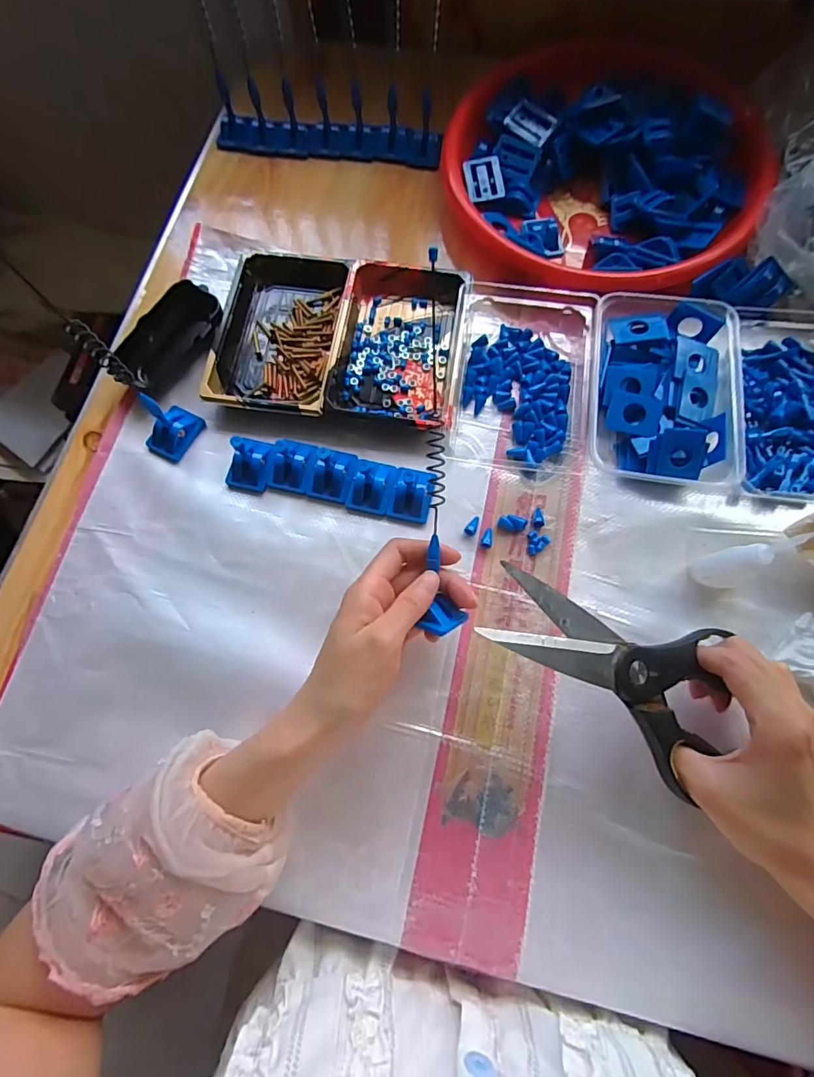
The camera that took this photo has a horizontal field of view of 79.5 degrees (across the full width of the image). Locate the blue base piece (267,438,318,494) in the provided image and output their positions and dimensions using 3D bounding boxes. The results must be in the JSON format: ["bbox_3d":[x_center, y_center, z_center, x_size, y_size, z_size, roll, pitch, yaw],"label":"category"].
[{"bbox_3d":[-0.095,-0.060,0.404,0.035,0.020,0.037,11,73,5],"label":"blue base piece"}]

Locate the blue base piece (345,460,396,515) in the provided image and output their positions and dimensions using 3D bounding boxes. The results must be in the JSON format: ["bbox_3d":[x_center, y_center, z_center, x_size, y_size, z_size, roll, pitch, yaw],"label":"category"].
[{"bbox_3d":[-0.029,-0.044,0.396,0.033,0.018,0.041,15,73,6],"label":"blue base piece"}]

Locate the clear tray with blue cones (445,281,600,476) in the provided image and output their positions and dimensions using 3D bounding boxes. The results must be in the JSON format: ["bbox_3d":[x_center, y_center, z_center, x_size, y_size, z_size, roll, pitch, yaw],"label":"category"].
[{"bbox_3d":[0.101,-0.150,0.419,0.110,0.032,0.184,9,73,5],"label":"clear tray with blue cones"}]

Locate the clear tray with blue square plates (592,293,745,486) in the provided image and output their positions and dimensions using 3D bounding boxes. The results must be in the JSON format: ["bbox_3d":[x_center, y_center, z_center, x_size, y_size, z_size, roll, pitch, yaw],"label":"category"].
[{"bbox_3d":[0.206,-0.122,0.400,0.110,0.037,0.153,8,73,5],"label":"clear tray with blue square plates"}]

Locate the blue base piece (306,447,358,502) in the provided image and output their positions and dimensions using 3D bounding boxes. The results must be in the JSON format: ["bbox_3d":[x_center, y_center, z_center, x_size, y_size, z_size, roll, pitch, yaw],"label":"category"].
[{"bbox_3d":[-0.061,-0.054,0.399,0.034,0.022,0.040,13,73,6],"label":"blue base piece"}]

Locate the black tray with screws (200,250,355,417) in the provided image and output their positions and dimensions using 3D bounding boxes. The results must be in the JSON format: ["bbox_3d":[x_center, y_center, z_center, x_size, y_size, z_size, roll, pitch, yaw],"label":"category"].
[{"bbox_3d":[-0.112,-0.184,0.441,0.107,0.021,0.160,7,73,4],"label":"black tray with screws"}]

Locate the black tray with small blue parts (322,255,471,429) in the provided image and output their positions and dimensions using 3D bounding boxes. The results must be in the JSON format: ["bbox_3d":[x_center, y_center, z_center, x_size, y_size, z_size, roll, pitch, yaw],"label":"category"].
[{"bbox_3d":[-0.005,-0.177,0.433,0.108,0.025,0.153,8,73,5],"label":"black tray with small blue parts"}]

